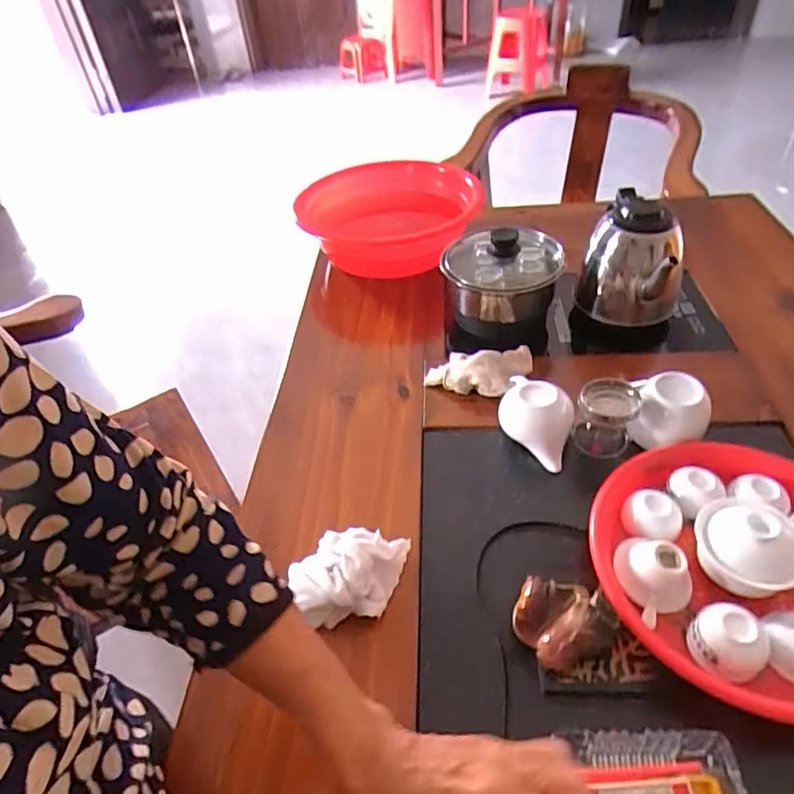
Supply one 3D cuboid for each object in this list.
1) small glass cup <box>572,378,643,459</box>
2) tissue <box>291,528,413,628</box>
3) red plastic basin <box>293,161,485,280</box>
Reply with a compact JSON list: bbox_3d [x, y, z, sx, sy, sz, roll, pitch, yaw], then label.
[{"bbox_3d":[0.226,0.027,0.617,0.061,0.066,0.073,13,45,19],"label":"small glass cup"},{"bbox_3d":[-0.037,0.152,0.507,0.111,0.038,0.081,-20,44,-16],"label":"tissue"},{"bbox_3d":[-0.012,-0.310,1.002,0.309,0.127,0.322,-4,43,3],"label":"red plastic basin"}]

